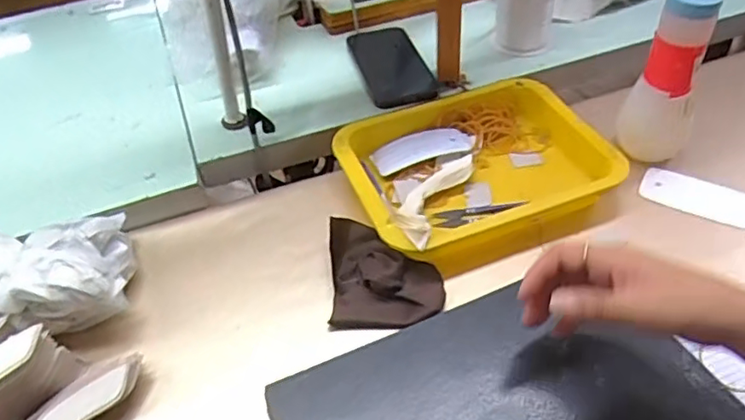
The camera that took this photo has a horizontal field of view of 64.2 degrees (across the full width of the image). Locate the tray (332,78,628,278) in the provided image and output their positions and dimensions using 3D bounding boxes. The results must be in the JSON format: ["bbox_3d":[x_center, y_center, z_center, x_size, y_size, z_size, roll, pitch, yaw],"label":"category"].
[{"bbox_3d":[0.103,-0.049,0.608,0.249,0.041,0.205,-21,47,-14],"label":"tray"}]

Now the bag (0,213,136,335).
[{"bbox_3d":[-0.294,0.052,0.517,0.154,0.091,0.123,-10,45,-4],"label":"bag"}]

